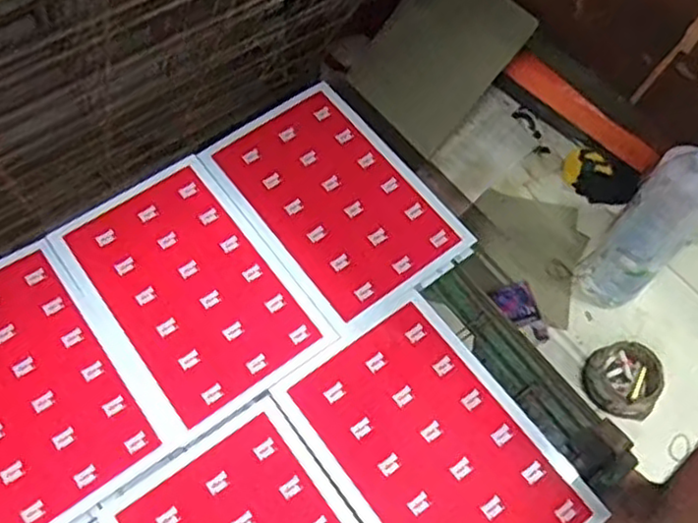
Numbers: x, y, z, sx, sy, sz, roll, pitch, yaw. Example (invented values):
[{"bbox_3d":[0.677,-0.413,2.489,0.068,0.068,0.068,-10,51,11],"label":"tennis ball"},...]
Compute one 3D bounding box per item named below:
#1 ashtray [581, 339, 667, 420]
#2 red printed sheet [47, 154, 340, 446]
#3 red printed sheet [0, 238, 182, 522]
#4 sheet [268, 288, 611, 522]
[{"bbox_3d":[0.383,0.164,0.965,0.099,0.045,0.101,1,63,-2],"label":"ashtray"},{"bbox_3d":[-0.192,0.028,0.834,0.208,0.006,0.318,-34,68,-16],"label":"red printed sheet"},{"bbox_3d":[-0.366,0.137,0.776,0.209,0.009,0.322,-34,68,-17],"label":"red printed sheet"},{"bbox_3d":[0.093,0.203,0.748,0.208,0.008,0.317,-34,68,-16],"label":"sheet"}]

